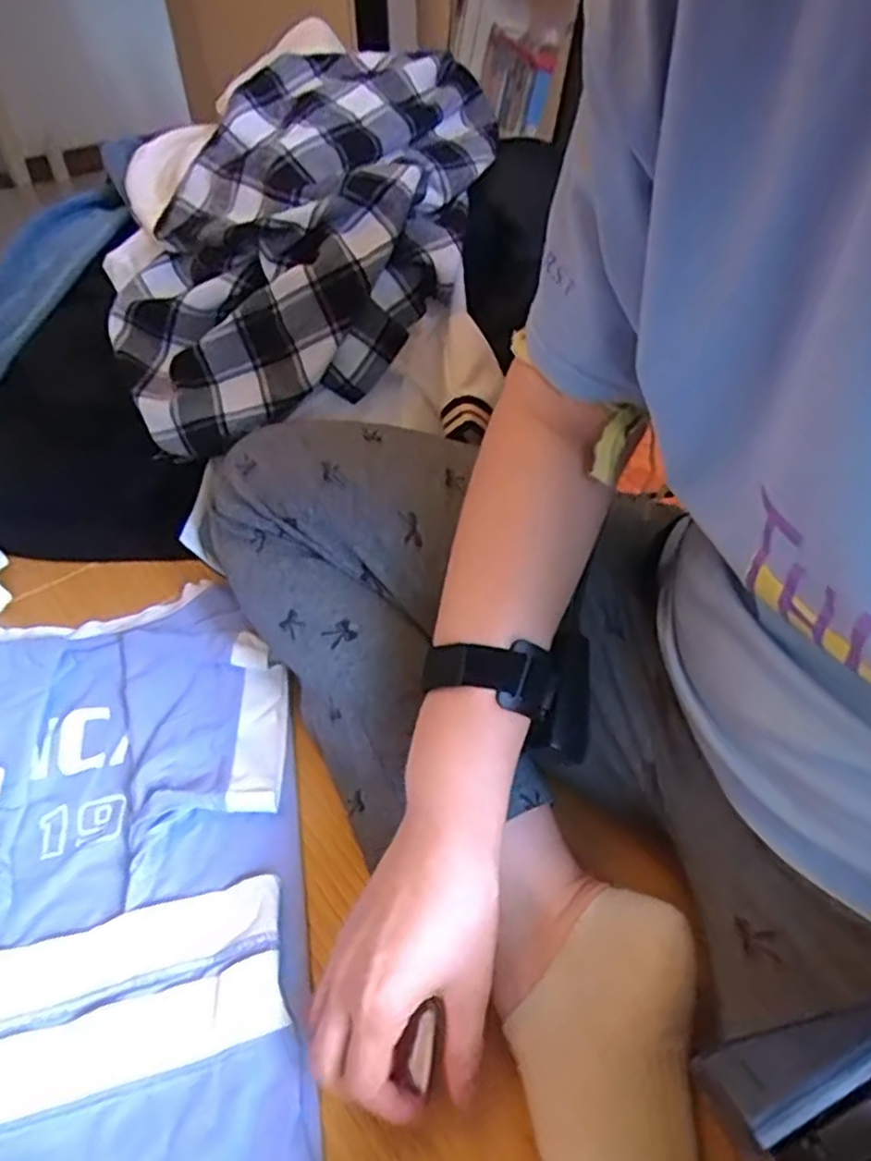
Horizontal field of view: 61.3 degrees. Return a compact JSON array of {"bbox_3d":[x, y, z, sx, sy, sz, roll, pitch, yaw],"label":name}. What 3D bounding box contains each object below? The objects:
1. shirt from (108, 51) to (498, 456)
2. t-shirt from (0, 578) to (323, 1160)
[{"bbox_3d":[-0.108,-0.311,0.659,0.392,0.185,0.236,-35,55,-26],"label":"shirt"},{"bbox_3d":[-0.244,0.175,0.452,0.300,0.028,0.428,-11,48,-6],"label":"t-shirt"}]

